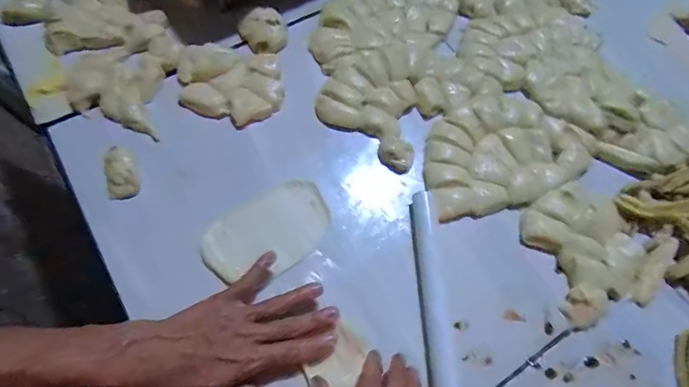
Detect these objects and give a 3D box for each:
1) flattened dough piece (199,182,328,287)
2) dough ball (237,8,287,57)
[{"bbox_3d":[-0.082,0.042,0.439,0.135,0.013,0.084,-29,70,-12],"label":"flattened dough piece"},{"bbox_3d":[-0.106,-0.214,0.531,0.055,0.032,0.062,-39,73,-16],"label":"dough ball"}]

